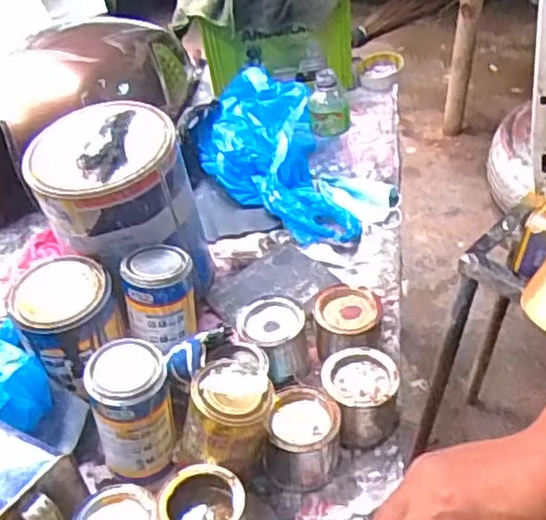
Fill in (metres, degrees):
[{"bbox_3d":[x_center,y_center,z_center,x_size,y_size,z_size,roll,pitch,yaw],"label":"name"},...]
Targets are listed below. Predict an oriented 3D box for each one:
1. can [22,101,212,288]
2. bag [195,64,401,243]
[{"bbox_3d":[-0.169,-0.052,0.791,0.167,0.201,0.153,-1,45,1],"label":"can"},{"bbox_3d":[0.019,-0.149,0.953,0.177,0.113,0.284,-30,51,-25],"label":"bag"}]

